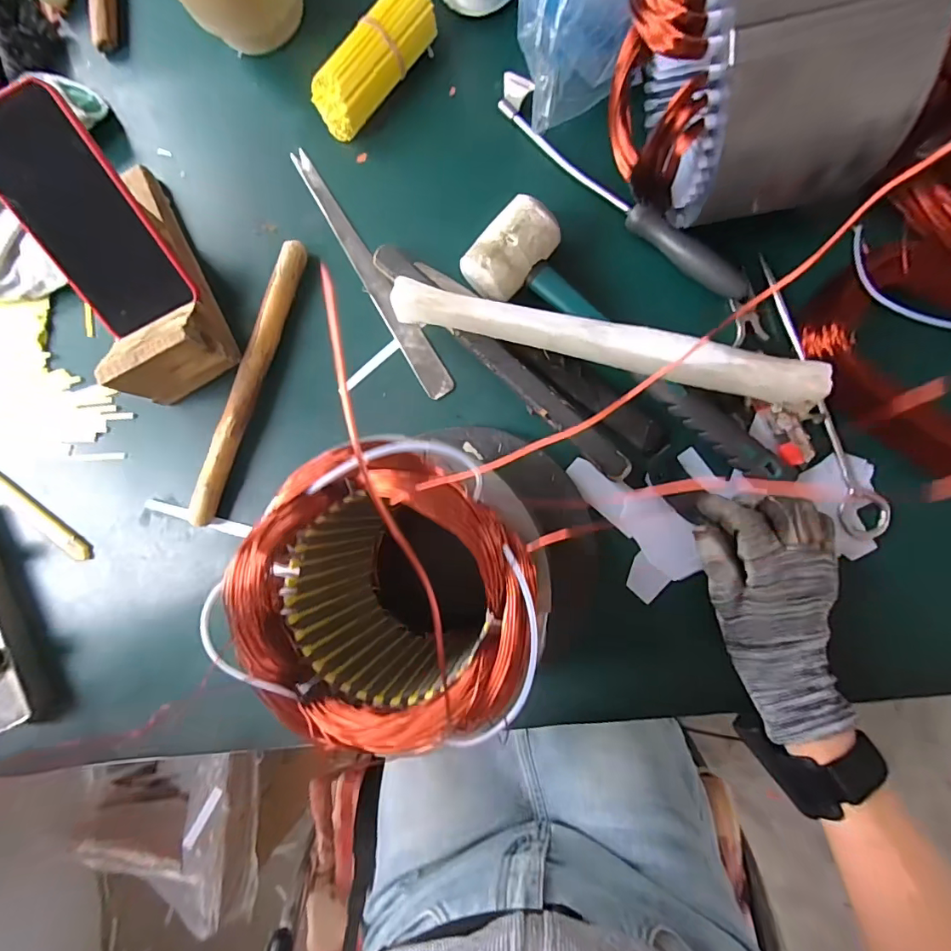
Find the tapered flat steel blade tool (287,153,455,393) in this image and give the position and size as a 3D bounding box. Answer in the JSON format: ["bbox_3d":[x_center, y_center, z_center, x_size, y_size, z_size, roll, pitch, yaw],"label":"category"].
[{"bbox_3d":[-0.090,-0.176,0.414,0.024,0.006,0.254,-32,83,5],"label":"tapered flat steel blade tool"}]

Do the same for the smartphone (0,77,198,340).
[{"bbox_3d":[-0.301,-0.196,0.370,0.081,0.013,0.163,-26,117,2],"label":"smartphone"}]

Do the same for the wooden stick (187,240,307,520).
[{"bbox_3d":[-0.192,-0.077,0.409,0.021,0.021,0.246,19,90,8],"label":"wooden stick"}]

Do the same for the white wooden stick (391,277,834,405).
[{"bbox_3d":[0.080,-0.096,0.333,0.294,0.025,0.027,16,89,8],"label":"white wooden stick"}]

